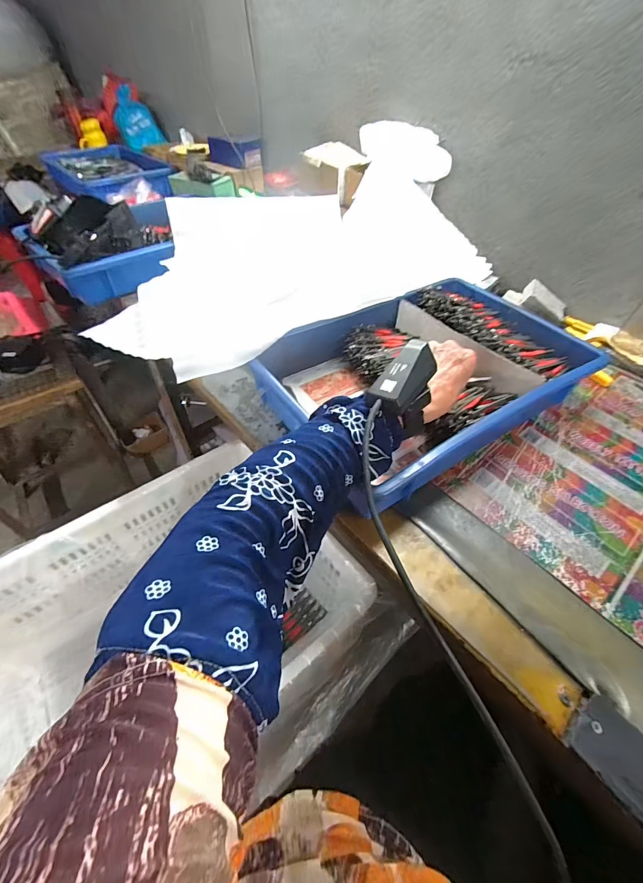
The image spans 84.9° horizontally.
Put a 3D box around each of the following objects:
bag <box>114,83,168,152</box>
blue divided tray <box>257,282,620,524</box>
[{"bbox_3d":[-0.687,-1.206,1.320,0.144,0.150,0.186,-25,54,-23],"label":"bag"},{"bbox_3d":[0.145,-0.103,0.513,0.408,0.107,0.279,-24,54,-22],"label":"blue divided tray"}]

